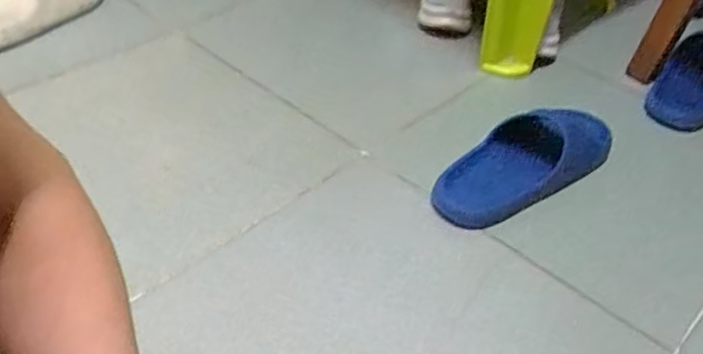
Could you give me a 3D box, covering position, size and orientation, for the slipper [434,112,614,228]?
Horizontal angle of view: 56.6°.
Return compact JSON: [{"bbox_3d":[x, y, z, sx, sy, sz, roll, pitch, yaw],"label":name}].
[{"bbox_3d":[0.211,-0.022,0.802,0.259,0.053,0.091,-23,47,-27],"label":"slipper"}]

